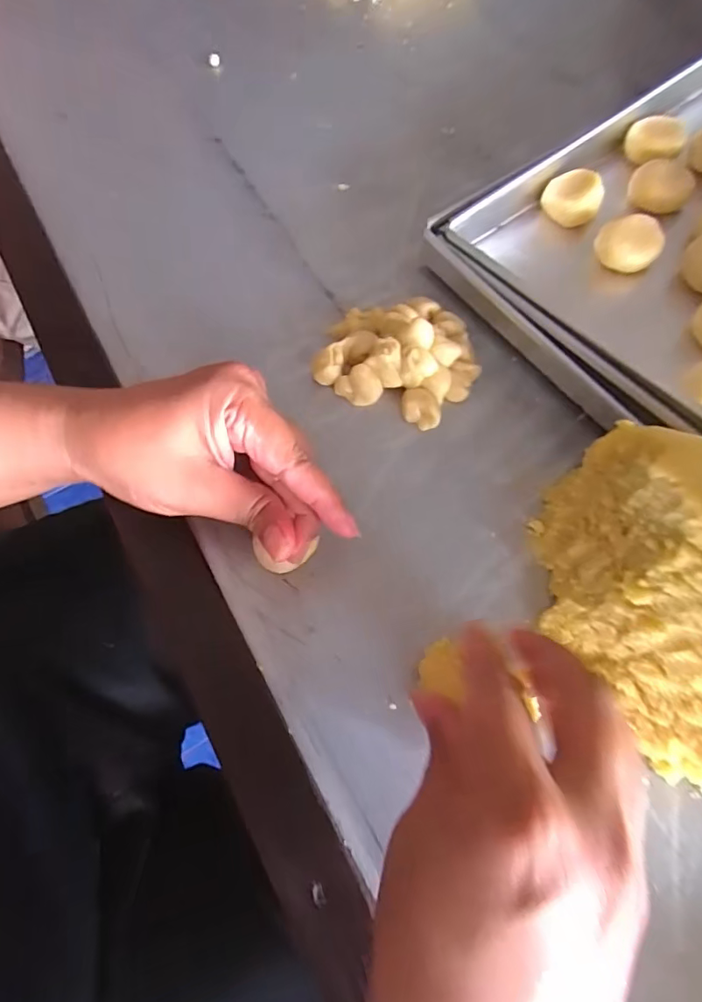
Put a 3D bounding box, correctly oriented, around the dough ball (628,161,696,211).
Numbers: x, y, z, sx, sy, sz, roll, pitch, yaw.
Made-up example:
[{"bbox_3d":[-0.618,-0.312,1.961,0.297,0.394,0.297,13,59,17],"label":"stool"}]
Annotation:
[{"bbox_3d":[0.218,-0.222,0.357,0.039,0.025,0.034,21,68,9],"label":"dough ball"}]

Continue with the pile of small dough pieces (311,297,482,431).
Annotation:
[{"bbox_3d":[0.033,-0.096,0.325,0.095,0.033,0.080,20,68,8],"label":"pile of small dough pieces"}]

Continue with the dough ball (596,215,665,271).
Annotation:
[{"bbox_3d":[0.183,-0.168,0.337,0.039,0.026,0.037,0,67,0],"label":"dough ball"}]

